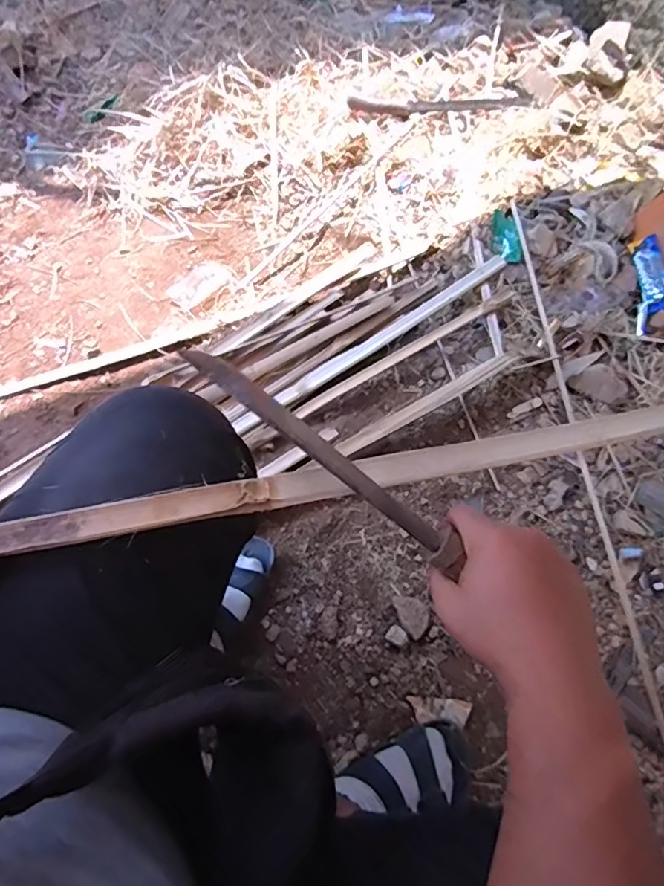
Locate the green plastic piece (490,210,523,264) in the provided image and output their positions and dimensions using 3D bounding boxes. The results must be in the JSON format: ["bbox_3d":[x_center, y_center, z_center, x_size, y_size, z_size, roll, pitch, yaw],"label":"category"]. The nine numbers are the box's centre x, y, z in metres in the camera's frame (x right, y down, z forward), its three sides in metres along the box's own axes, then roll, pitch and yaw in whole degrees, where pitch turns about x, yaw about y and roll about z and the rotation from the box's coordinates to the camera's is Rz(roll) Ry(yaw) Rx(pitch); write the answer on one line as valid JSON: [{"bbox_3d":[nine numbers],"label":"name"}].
[{"bbox_3d":[0.330,-0.396,1.025,0.056,0.011,0.118,-5,68,-1],"label":"green plastic piece"}]

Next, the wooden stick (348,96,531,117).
[{"bbox_3d":[0.228,-0.723,1.144,0.376,0.025,0.054,-1,68,0],"label":"wooden stick"}]

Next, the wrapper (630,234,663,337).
[{"bbox_3d":[0.571,-0.285,0.948,0.060,0.019,0.209,-3,61,29],"label":"wrapper"}]

